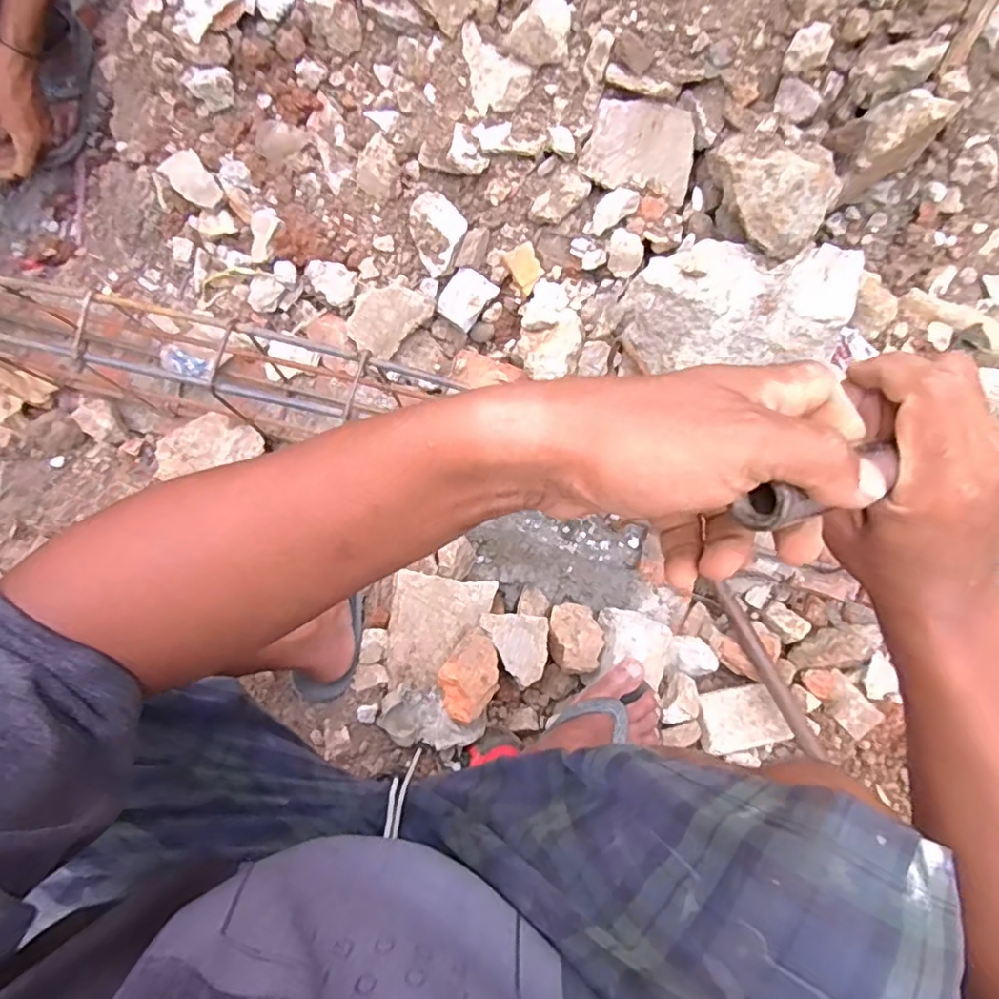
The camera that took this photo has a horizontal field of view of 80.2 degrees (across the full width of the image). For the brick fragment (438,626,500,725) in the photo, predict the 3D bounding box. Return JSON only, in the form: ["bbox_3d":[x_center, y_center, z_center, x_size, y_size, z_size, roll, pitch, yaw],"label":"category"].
[{"bbox_3d":[-0.033,0.201,0.674,0.064,0.035,0.091,38,80,7],"label":"brick fragment"}]

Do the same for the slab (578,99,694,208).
[{"bbox_3d":[0.181,-0.443,0.750,0.137,0.020,0.099,15,113,-2],"label":"slab"}]

